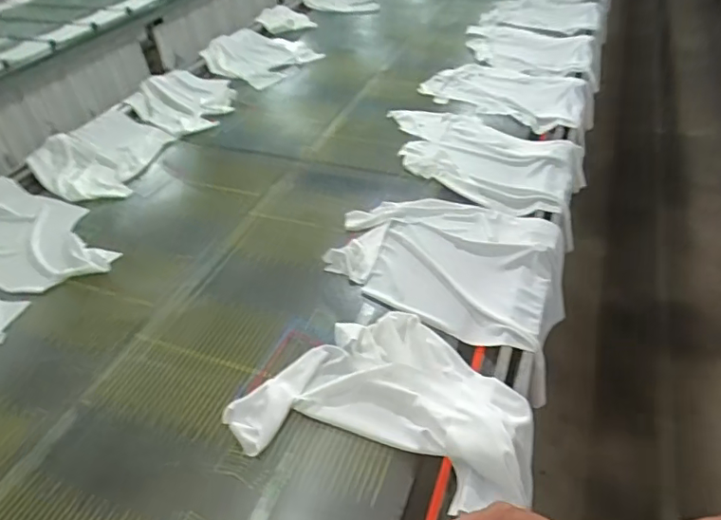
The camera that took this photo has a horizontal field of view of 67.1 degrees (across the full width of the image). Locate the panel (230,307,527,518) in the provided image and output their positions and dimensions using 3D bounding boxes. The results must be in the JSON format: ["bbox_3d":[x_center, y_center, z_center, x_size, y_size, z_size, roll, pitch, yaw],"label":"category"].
[{"bbox_3d":[0.039,0.187,0.820,0.434,0.048,0.295,9,43,16],"label":"panel"}]

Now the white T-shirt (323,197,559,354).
[{"bbox_3d":[0.153,-0.013,1.058,0.428,0.041,0.363,14,44,21],"label":"white T-shirt"}]

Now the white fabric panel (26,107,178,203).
[{"bbox_3d":[-0.668,-0.284,1.431,0.355,0.041,0.331,27,51,32],"label":"white fabric panel"}]

